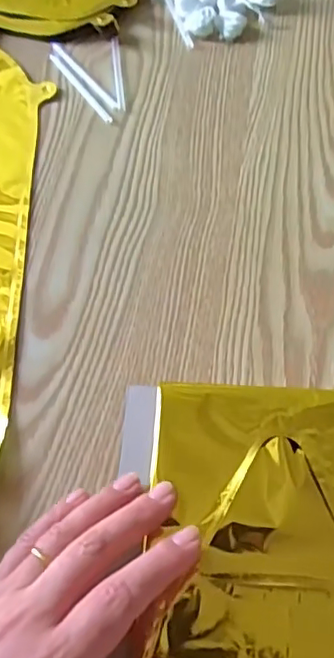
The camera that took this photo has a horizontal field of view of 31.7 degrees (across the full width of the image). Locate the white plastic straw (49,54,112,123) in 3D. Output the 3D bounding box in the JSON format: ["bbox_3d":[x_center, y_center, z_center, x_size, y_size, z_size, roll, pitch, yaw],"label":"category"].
[{"bbox_3d":[-0.064,-0.176,0.427,0.006,0.004,0.082,-33,67,-12],"label":"white plastic straw"}]

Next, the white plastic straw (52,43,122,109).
[{"bbox_3d":[-0.060,-0.186,0.431,0.006,0.004,0.084,-35,68,-13],"label":"white plastic straw"}]

